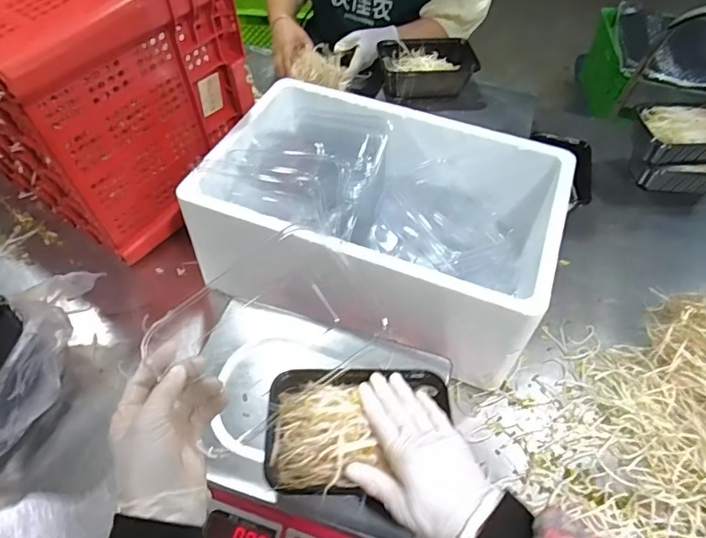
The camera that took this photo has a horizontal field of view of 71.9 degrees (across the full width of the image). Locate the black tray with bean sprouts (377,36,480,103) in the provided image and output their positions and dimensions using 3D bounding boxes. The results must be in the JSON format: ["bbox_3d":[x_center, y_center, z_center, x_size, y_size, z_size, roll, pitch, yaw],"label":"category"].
[{"bbox_3d":[0.140,-0.381,0.942,0.171,0.064,0.106,-5,52,-7],"label":"black tray with bean sprouts"}]

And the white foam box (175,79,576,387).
[{"bbox_3d":[0.037,-0.069,0.728,0.482,0.179,0.345,19,53,11],"label":"white foam box"}]

